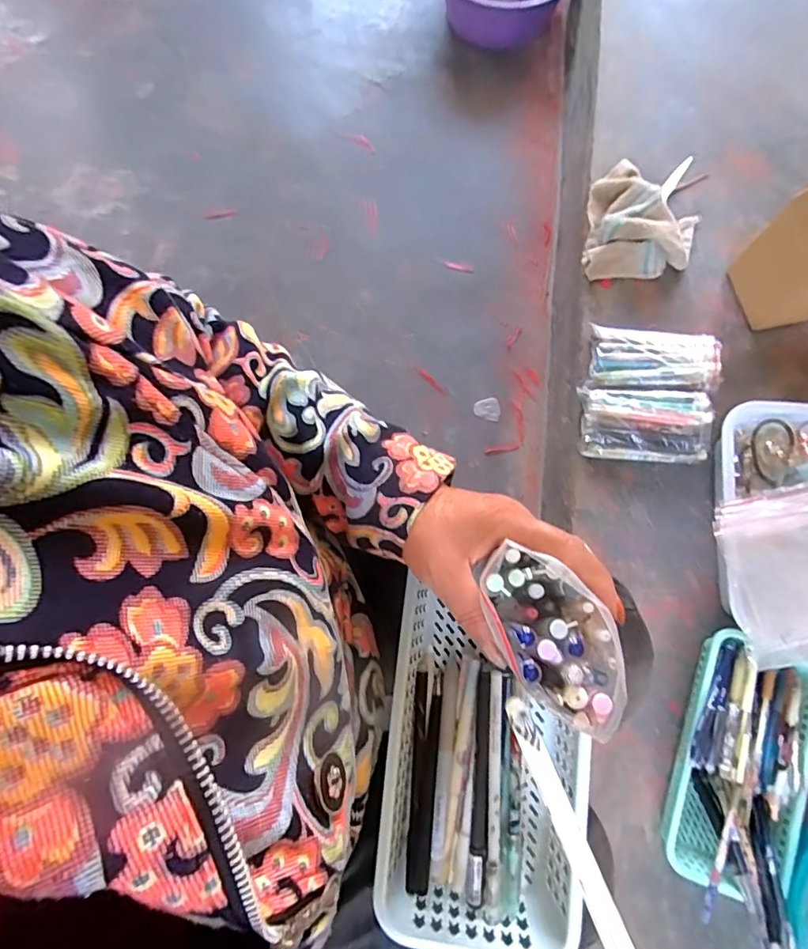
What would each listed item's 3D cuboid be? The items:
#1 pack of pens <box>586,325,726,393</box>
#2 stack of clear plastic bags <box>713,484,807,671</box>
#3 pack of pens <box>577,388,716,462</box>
[{"bbox_3d":[0.336,-0.155,0.667,0.158,0.031,0.089,9,79,3],"label":"pack of pens"},{"bbox_3d":[0.434,0.116,0.559,0.123,0.029,0.187,-14,79,-2],"label":"stack of clear plastic bags"},{"bbox_3d":[0.315,-0.066,0.652,0.152,0.040,0.084,4,79,2],"label":"pack of pens"}]

